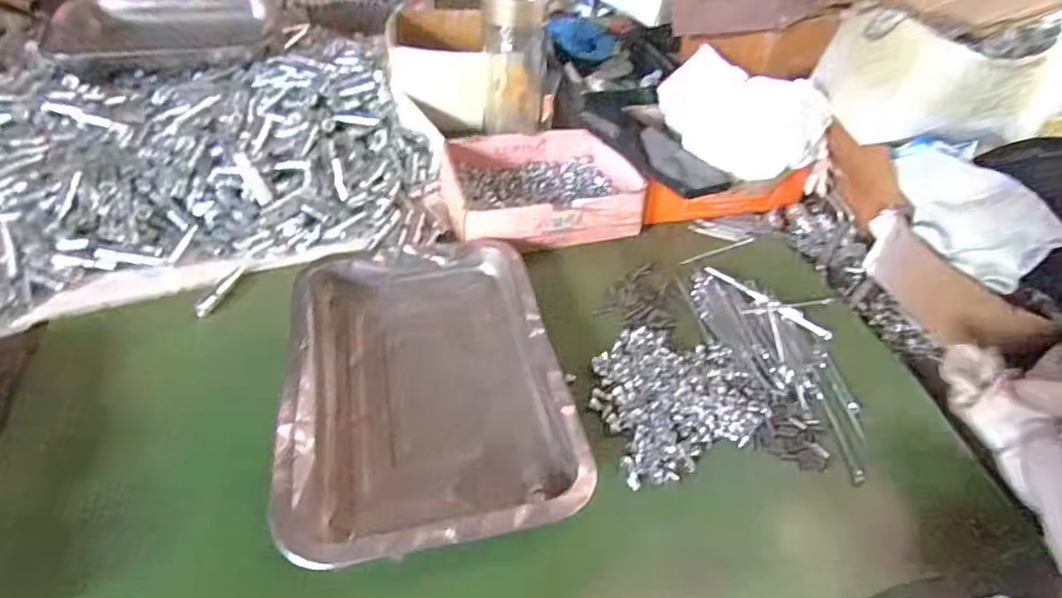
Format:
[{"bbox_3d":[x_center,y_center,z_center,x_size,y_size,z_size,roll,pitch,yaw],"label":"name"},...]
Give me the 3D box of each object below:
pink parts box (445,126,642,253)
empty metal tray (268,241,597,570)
[{"bbox_3d":[0.010,-0.112,0.571,0.175,0.053,0.143,-10,46,-15],"label":"pink parts box"},{"bbox_3d":[-0.076,0.055,0.411,0.183,0.032,0.251,-7,46,-13],"label":"empty metal tray"}]

